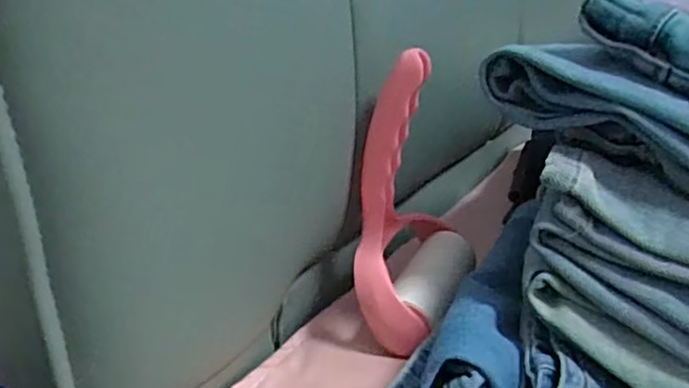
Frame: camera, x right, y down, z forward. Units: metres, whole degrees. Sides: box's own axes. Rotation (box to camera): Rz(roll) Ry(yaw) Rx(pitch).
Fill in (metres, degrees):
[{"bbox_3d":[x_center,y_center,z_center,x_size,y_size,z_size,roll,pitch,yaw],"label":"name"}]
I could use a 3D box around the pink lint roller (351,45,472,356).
[{"bbox_3d":[0.042,0.006,0.418,0.069,0.170,0.117,2,23,11],"label":"pink lint roller"}]

